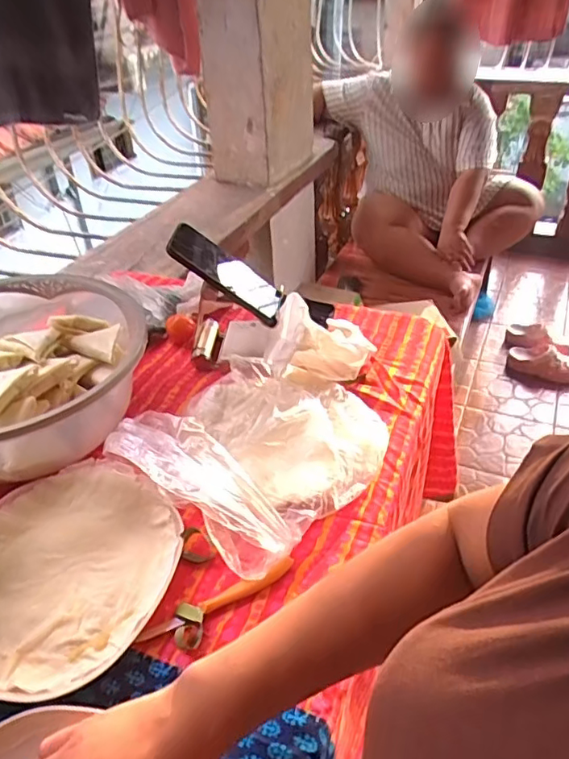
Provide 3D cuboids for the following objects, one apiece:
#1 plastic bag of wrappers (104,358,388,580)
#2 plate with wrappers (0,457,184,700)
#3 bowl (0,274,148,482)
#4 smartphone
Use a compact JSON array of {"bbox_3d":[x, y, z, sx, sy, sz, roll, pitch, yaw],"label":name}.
[{"bbox_3d":[-0.030,0.058,0.598,0.228,0.069,0.244,23,44,30],"label":"plastic bag of wrappers"},{"bbox_3d":[-0.210,0.170,0.517,0.204,0.026,0.223,-2,37,1],"label":"plate with wrappers"},{"bbox_3d":[-0.316,0.002,0.654,0.276,0.126,0.291,-2,37,1],"label":"bowl"},{"bbox_3d":[-0.071,-0.134,0.708,0.162,0.015,0.077,36,40,-22],"label":"smartphone"}]

